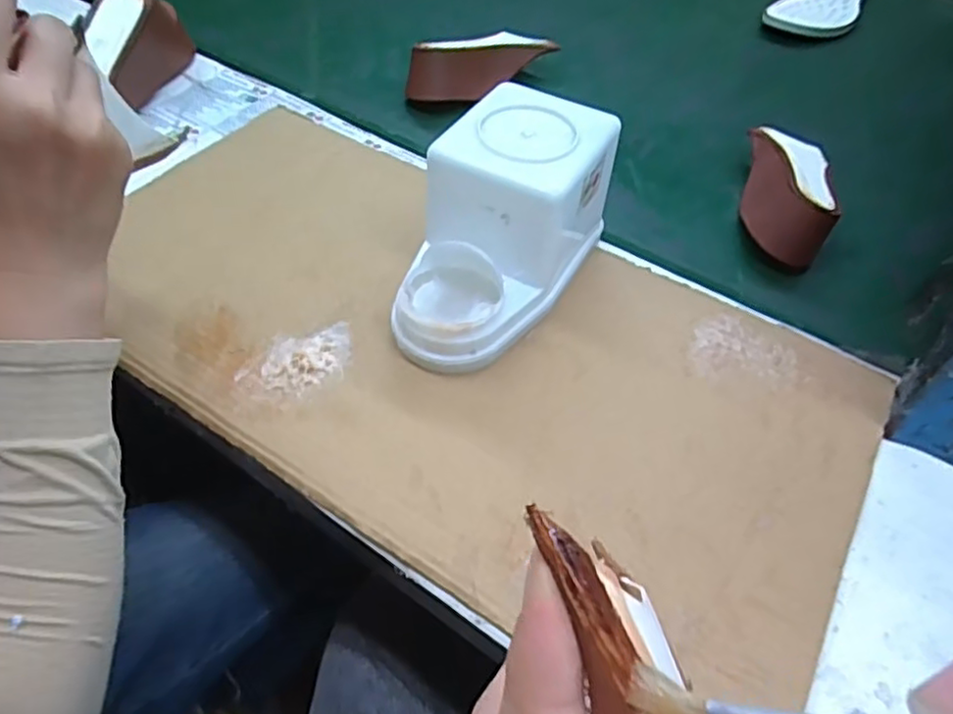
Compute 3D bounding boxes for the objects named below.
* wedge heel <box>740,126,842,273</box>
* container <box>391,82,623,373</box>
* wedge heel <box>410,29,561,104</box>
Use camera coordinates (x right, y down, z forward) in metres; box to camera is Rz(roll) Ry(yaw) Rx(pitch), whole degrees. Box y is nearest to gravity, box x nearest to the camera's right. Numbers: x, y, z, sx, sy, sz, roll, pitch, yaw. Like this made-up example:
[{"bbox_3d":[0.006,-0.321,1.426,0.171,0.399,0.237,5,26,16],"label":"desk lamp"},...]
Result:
[{"bbox_3d":[0.276,-0.147,0.570,0.073,0.050,0.167,16,50,8],"label":"wedge heel"},{"bbox_3d":[0.015,-0.086,0.442,0.096,0.110,0.183,26,52,16],"label":"container"},{"bbox_3d":[0.005,-0.302,0.674,0.159,0.044,0.046,-17,53,-19],"label":"wedge heel"}]

